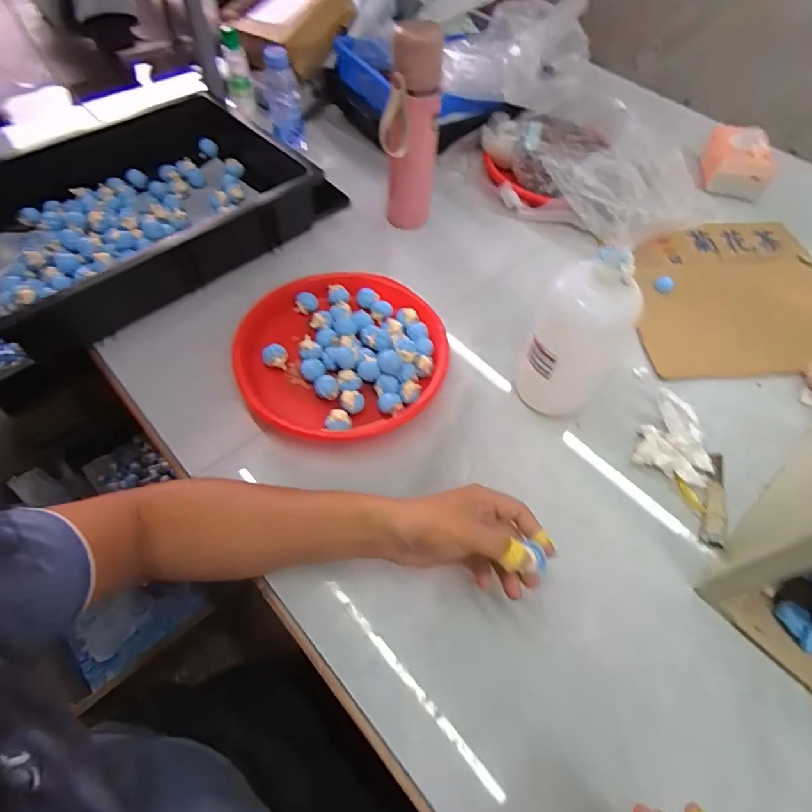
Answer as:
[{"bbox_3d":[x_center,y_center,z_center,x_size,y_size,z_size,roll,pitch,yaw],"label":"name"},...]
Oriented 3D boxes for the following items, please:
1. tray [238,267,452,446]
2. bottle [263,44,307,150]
[{"bbox_3d":[-0.077,-0.073,0.599,0.245,0.046,0.246,1,57,-2],"label":"tray"},{"bbox_3d":[-0.201,-0.495,0.808,0.058,0.143,0.056,-12,58,-11],"label":"bottle"}]

